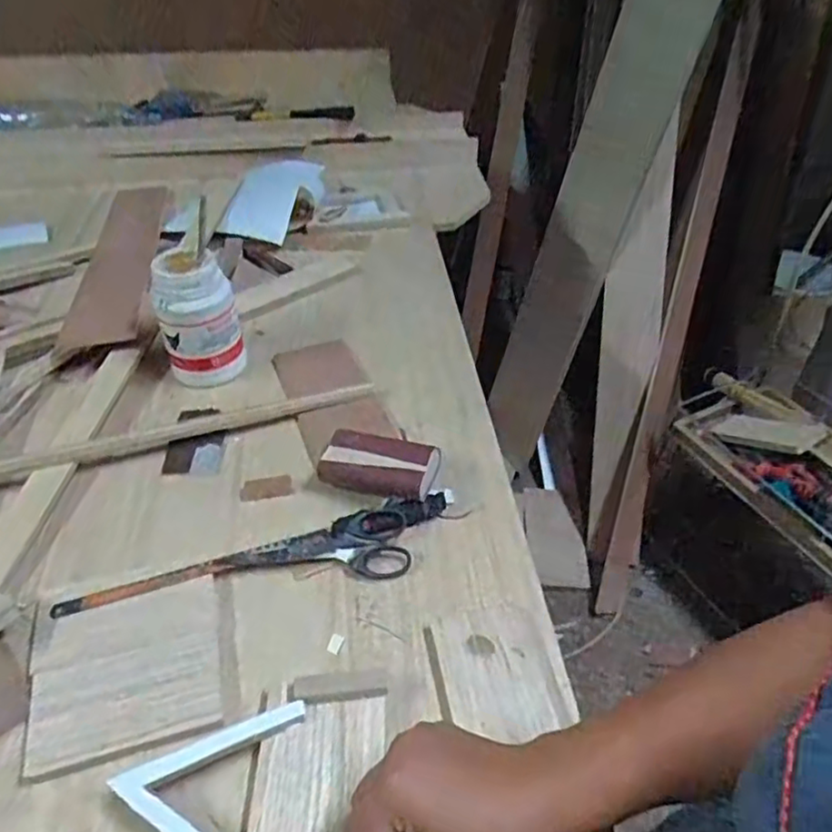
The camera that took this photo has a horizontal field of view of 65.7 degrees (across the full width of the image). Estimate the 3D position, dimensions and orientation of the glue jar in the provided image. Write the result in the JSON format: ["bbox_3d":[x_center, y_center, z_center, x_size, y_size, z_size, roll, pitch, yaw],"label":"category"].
[{"bbox_3d":[-0.224,-0.104,0.668,0.080,0.117,0.070,-13,45,-14],"label":"glue jar"}]

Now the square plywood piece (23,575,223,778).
[{"bbox_3d":[-0.205,0.179,0.459,0.125,0.010,0.115,-11,43,-12],"label":"square plywood piece"}]

